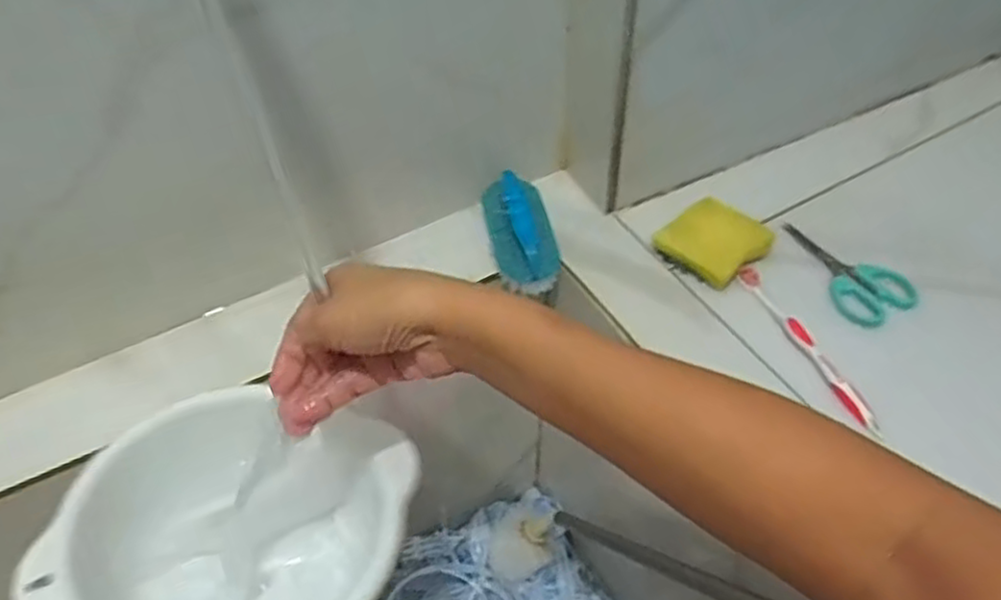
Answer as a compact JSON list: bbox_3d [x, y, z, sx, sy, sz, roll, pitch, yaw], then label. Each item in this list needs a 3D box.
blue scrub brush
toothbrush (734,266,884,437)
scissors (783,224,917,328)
[{"bbox_3d":[0.019,-0.056,0.626,0.057,0.045,0.108,-10,50,-5],"label":"blue scrub brush"},{"bbox_3d":[0.231,0.033,0.555,0.014,0.016,0.163,-19,52,-13],"label":"toothbrush"},{"bbox_3d":[0.285,-0.027,0.607,0.058,0.014,0.116,-21,52,-14],"label":"scissors"}]

